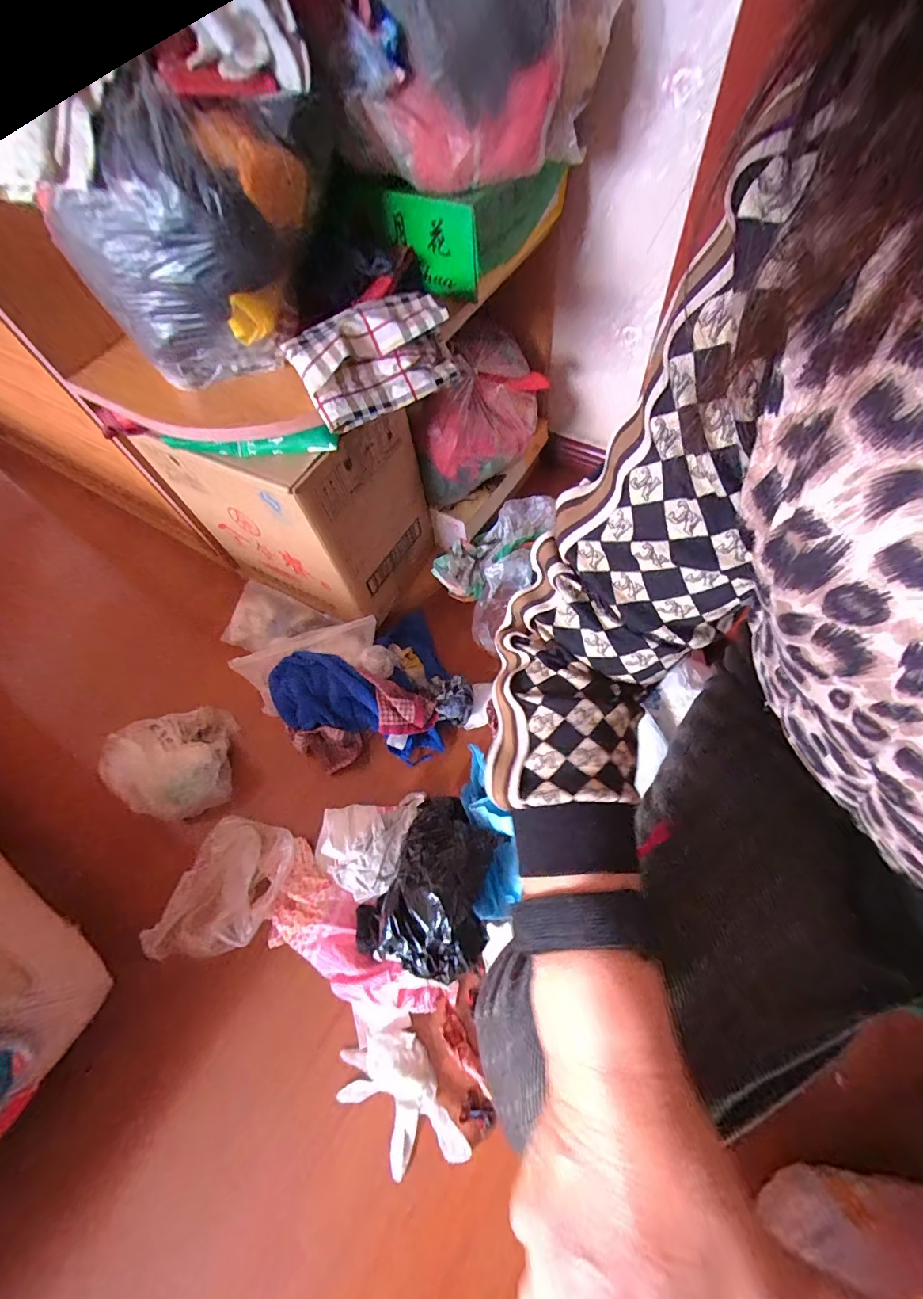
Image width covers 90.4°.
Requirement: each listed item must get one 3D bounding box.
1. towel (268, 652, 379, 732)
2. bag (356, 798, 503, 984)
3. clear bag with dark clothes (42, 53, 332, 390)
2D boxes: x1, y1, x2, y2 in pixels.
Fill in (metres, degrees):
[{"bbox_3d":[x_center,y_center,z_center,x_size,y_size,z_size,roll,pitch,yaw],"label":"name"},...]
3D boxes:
[{"bbox_3d":[-0.227,0.067,0.747,0.175,0.065,0.114,1,64,4],"label":"towel"},{"bbox_3d":[-0.023,0.293,0.584,0.135,0.137,0.202,17,66,12],"label":"bag"},{"bbox_3d":[-0.249,-0.414,0.468,0.131,0.214,0.198,26,69,16],"label":"clear bag with dark clothes"}]

